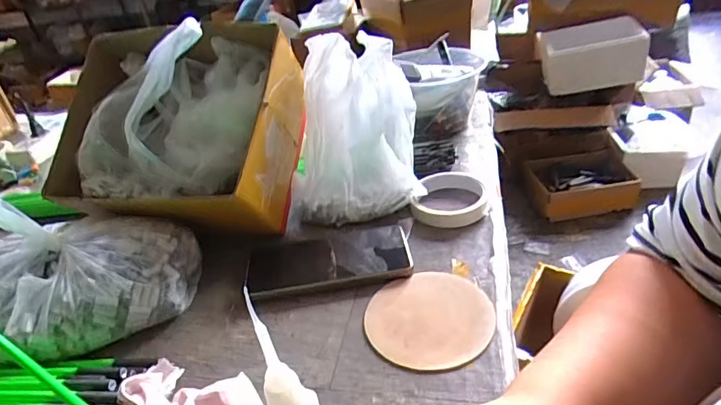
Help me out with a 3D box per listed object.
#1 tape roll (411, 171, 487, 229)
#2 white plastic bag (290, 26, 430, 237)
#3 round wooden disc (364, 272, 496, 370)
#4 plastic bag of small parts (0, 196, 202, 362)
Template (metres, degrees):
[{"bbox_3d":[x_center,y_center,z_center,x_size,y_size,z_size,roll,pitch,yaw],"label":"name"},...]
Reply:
[{"bbox_3d":[0.101,-0.005,0.539,0.081,0.027,0.083,-5,32,3],"label":"tape roll"},{"bbox_3d":[-0.011,-0.092,0.562,0.161,0.178,0.157,-6,32,1],"label":"white plastic bag"},{"bbox_3d":[0.059,0.097,0.405,0.105,0.004,0.104,-5,32,3],"label":"round wooden disc"},{"bbox_3d":[-0.258,0.051,0.426,0.195,0.133,0.115,-18,34,-16],"label":"plastic bag of small parts"}]

